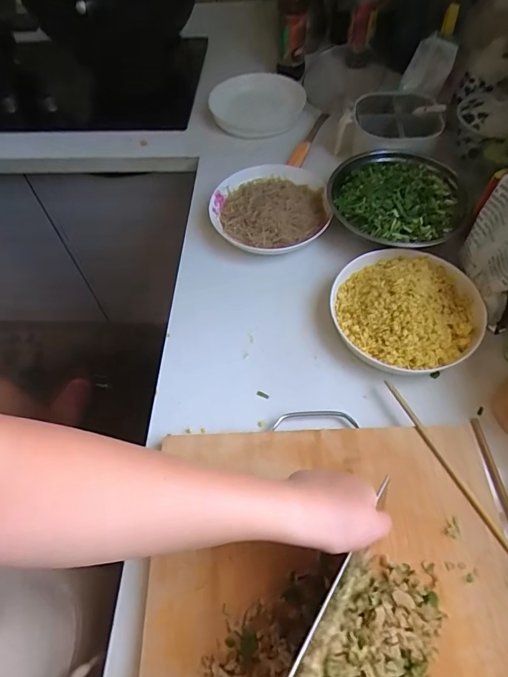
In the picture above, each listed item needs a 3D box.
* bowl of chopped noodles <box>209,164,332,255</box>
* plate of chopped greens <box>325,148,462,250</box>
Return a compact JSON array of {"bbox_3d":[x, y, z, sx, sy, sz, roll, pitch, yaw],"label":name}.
[{"bbox_3d":[0.025,-0.214,0.689,0.186,0.033,0.182,-1,57,2],"label":"bowl of chopped noodles"},{"bbox_3d":[0.218,-0.218,0.643,0.194,0.042,0.184,-1,57,2],"label":"plate of chopped greens"}]

